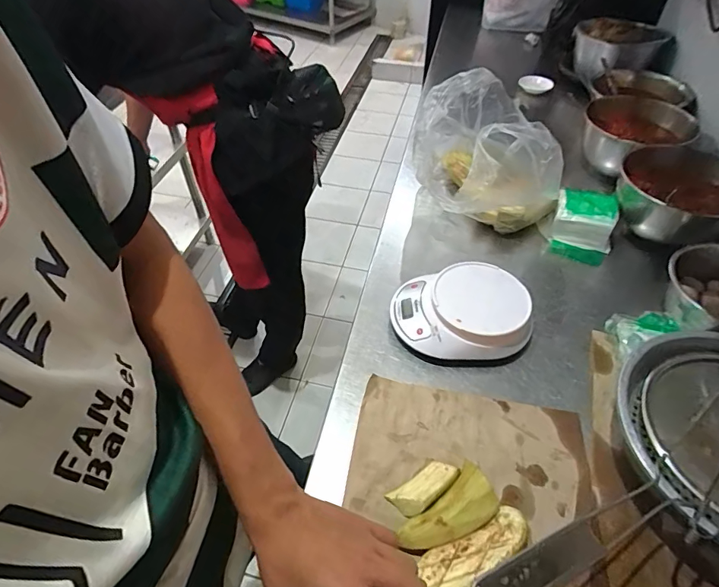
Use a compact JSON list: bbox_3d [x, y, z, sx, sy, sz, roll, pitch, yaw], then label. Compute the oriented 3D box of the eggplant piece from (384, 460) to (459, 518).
[{"bbox_3d":[0.072,0.213,0.477,0.075,0.031,0.038,-27,53,-23],"label":"eggplant piece"}]

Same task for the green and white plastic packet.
[{"bbox_3d":[0.397,-0.131,0.783,0.116,0.070,0.117,18,50,16],"label":"green and white plastic packet"}]

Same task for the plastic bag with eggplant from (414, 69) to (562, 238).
[{"bbox_3d":[0.213,-0.255,0.782,0.214,0.232,0.280,-12,49,-11],"label":"plastic bag with eggplant"}]

